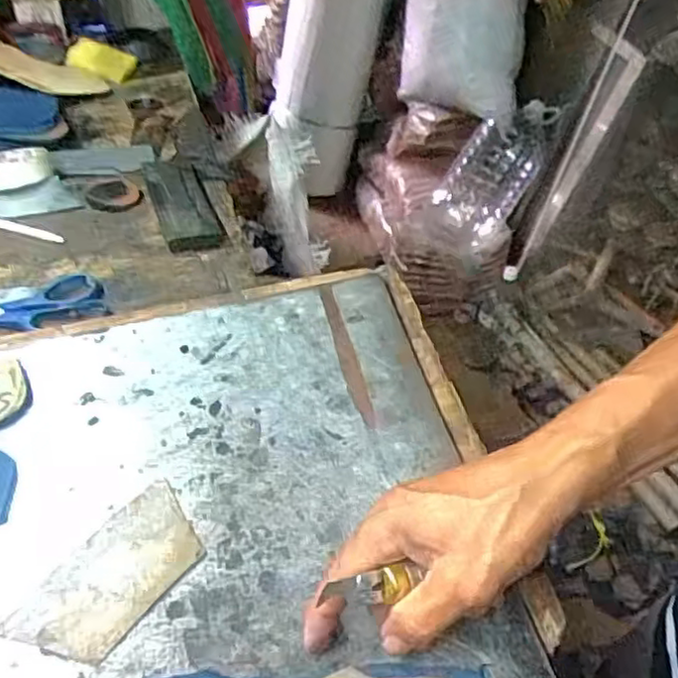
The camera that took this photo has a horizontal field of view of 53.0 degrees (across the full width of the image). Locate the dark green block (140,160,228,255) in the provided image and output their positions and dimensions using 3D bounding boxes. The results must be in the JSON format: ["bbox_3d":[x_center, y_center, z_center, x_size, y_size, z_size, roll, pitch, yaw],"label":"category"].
[{"bbox_3d":[-0.162,-0.143,0.695,0.056,0.018,0.168,-12,47,-19],"label":"dark green block"}]

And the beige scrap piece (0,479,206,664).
[{"bbox_3d":[-0.127,0.133,0.386,0.059,0.004,0.110,32,49,23],"label":"beige scrap piece"}]

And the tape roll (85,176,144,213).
[{"bbox_3d":[-0.233,-0.149,0.703,0.054,0.014,0.054,4,44,-4],"label":"tape roll"}]

